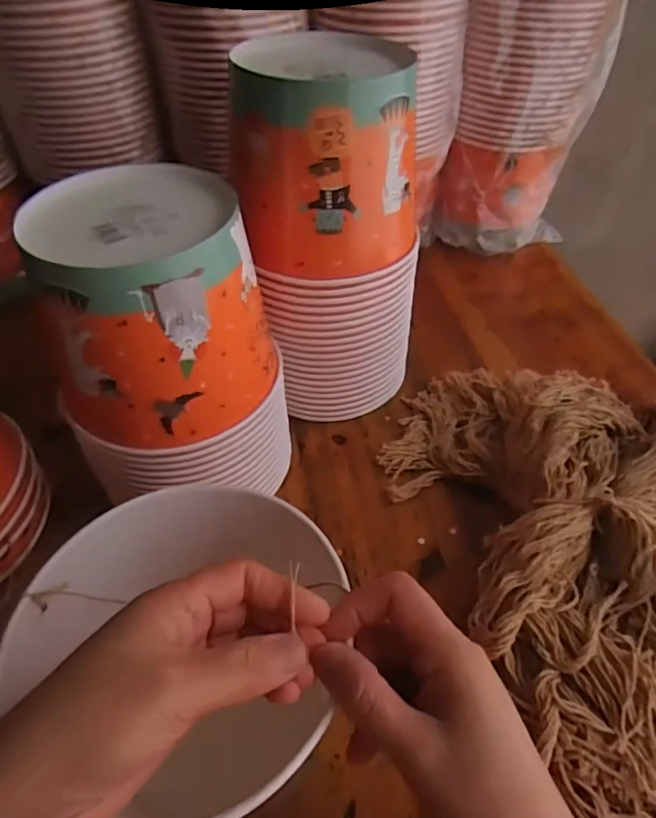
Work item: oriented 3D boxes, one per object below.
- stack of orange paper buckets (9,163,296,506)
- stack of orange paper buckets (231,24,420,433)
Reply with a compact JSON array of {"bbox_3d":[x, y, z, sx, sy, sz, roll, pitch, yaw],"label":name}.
[{"bbox_3d":[-0.107,-0.029,0.402,0.143,0.246,0.126,-6,47,-5],"label":"stack of orange paper buckets"},{"bbox_3d":[0.007,-0.129,0.468,0.140,0.290,0.114,-11,48,-10],"label":"stack of orange paper buckets"}]

